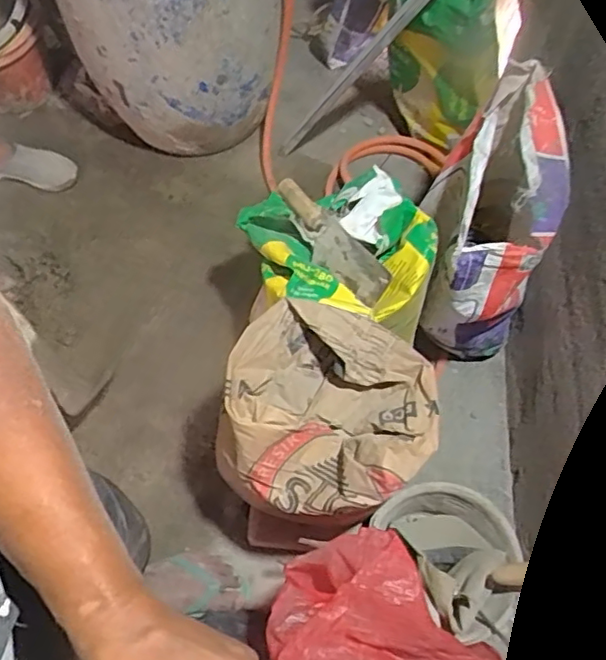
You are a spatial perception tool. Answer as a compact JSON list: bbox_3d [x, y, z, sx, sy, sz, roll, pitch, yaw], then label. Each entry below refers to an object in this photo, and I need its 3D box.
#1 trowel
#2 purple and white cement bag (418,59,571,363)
[{"bbox_3d":[0.036,-0.158,1.023,0.063,0.056,0.283,-34,69,-15],"label":"trowel"},{"bbox_3d":[0.310,-0.154,1.072,0.165,0.470,0.291,5,65,2],"label":"purple and white cement bag"}]

